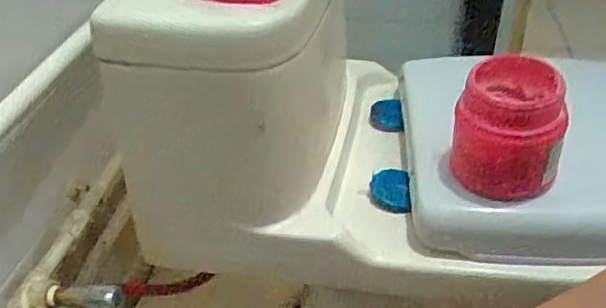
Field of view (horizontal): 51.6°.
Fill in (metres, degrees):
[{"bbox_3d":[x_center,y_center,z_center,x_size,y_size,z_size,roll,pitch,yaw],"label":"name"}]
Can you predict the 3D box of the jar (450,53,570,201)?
[{"bbox_3d":[0.195,-0.024,0.596,0.094,0.117,0.078,11,38,17],"label":"jar"}]

